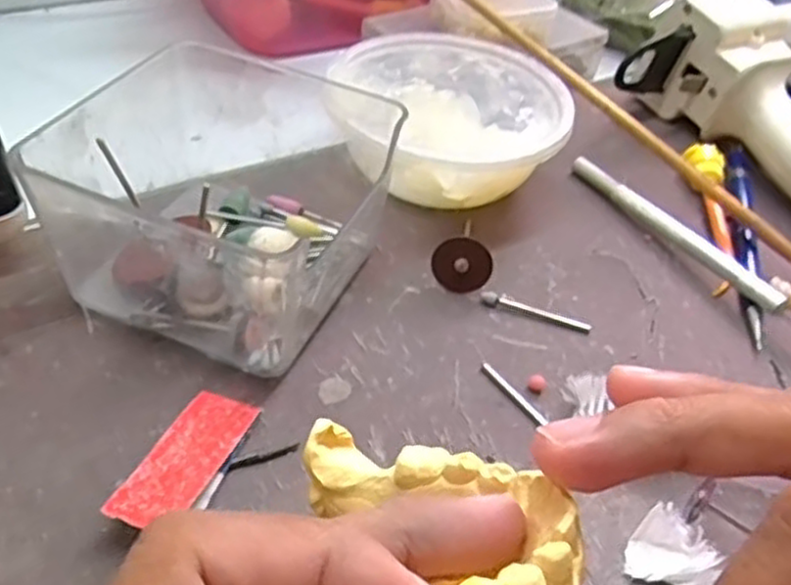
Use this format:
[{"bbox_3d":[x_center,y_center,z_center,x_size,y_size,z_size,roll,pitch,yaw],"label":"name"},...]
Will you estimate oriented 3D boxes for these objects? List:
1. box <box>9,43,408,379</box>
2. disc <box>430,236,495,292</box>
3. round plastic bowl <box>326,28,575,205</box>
[{"bbox_3d":[-0.062,-0.035,0.272,0.100,0.061,0.108,19,44,13],"label":"box"},{"bbox_3d":[0.025,-0.010,0.285,0.022,0.022,0.004,-29,15,19],"label":"disc"},{"bbox_3d":[0.023,-0.071,0.333,0.099,0.045,0.099,3,43,-3],"label":"round plastic bowl"}]

